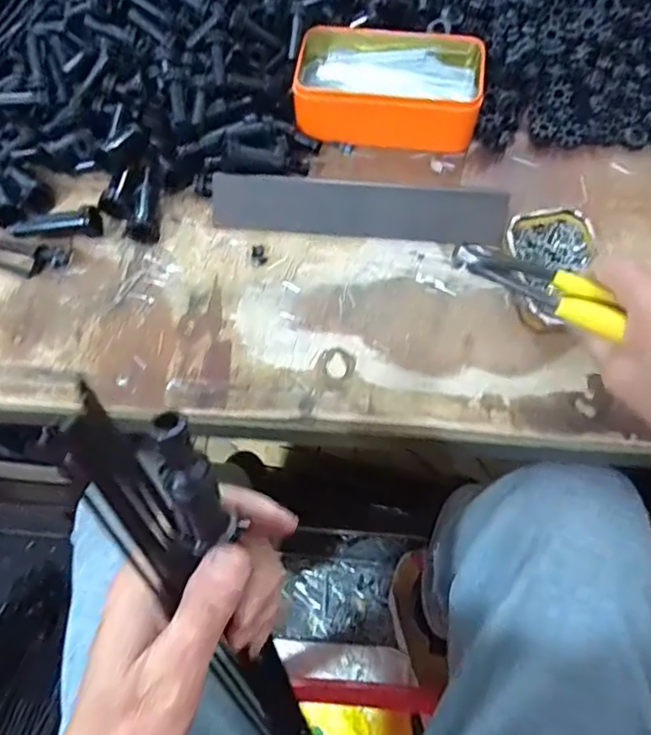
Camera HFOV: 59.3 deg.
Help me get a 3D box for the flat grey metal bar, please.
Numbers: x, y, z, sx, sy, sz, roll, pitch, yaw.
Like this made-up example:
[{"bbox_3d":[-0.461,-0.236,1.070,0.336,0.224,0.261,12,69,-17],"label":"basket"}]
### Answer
[{"bbox_3d":[0.024,-0.118,0.431,0.216,0.008,0.039,5,111,3],"label":"flat grey metal bar"}]

